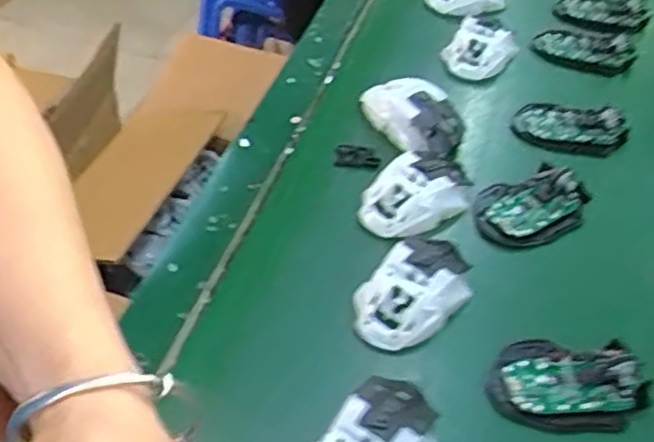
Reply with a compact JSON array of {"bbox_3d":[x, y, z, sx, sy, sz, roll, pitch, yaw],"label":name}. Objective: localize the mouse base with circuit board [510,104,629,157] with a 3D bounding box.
[{"bbox_3d":[0.245,-0.098,0.753,0.107,0.023,0.062,19,47,11],"label":"mouse base with circuit board"}]

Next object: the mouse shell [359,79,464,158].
[{"bbox_3d":[0.084,-0.106,0.732,0.068,0.037,0.114,-21,52,-25],"label":"mouse shell"}]

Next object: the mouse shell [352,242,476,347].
[{"bbox_3d":[0.069,0.050,0.579,0.064,0.027,0.104,35,52,24],"label":"mouse shell"}]

